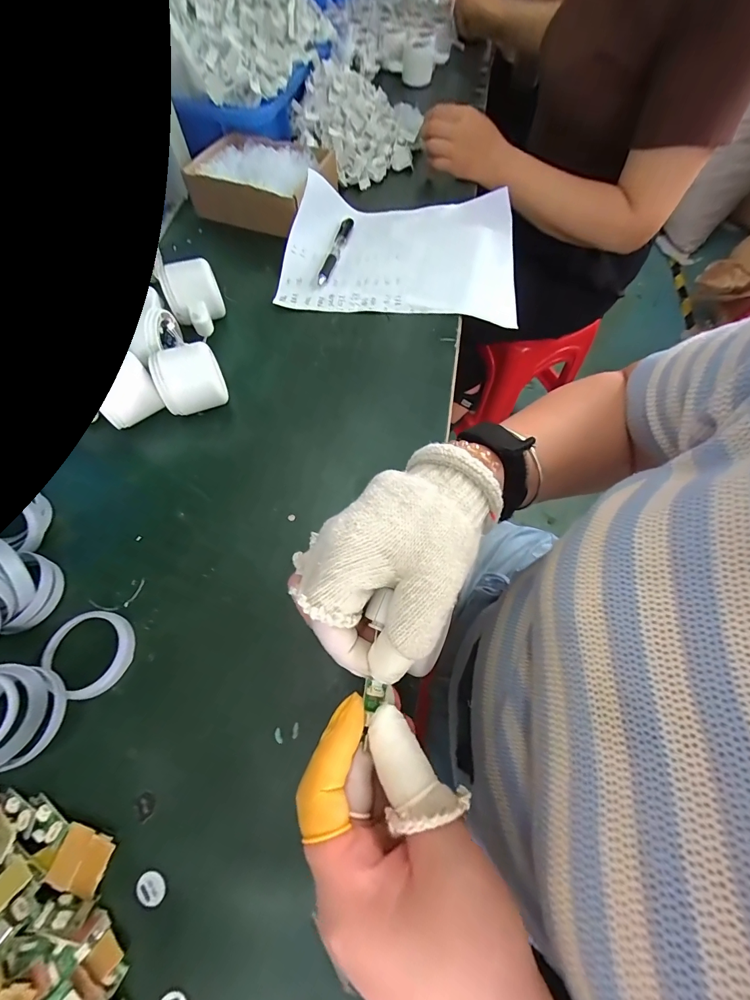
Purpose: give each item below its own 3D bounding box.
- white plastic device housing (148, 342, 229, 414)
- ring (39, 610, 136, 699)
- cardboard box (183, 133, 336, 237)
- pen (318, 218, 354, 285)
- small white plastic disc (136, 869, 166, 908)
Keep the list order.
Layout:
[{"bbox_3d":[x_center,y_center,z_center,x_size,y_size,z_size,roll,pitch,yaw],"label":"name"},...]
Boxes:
[{"bbox_3d":[-0.174,-0.109,0.359,0.059,0.062,0.053,-22,66,-11],"label":"white plastic device housing"},{"bbox_3d":[-0.208,0.109,0.275,0.062,0.008,0.052,35,68,15],"label":"ring"},{"bbox_3d":[-0.157,-0.446,0.530,0.180,0.053,0.158,14,64,6],"label":"cardboard box"},{"bbox_3d":[-0.049,-0.329,0.492,0.014,0.010,0.130,12,64,5],"label":"pen"},{"bbox_3d":[-0.128,0.222,0.215,0.017,0.004,0.013,42,70,18],"label":"small white plastic disc"}]

